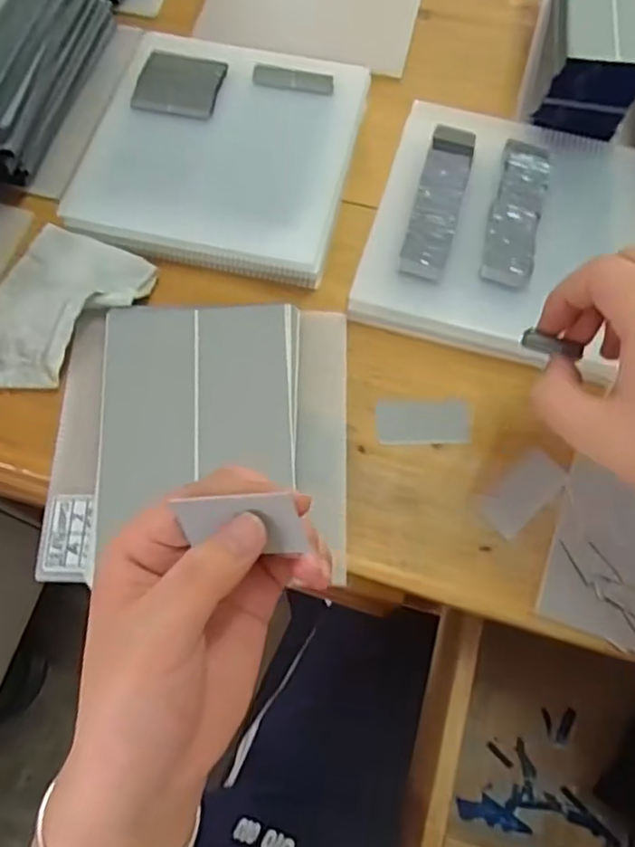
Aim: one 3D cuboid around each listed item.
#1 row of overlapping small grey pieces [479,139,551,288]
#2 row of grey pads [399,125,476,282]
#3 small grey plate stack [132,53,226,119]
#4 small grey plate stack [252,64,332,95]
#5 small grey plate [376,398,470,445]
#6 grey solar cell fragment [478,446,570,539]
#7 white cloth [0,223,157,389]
[{"bbox_3d":[0.119,-0.129,0.372,0.028,0.004,0.104,14,71,5],"label":"row of overlapping small grey pieces"},{"bbox_3d":[0.073,-0.136,0.375,0.027,0.004,0.110,14,71,5],"label":"row of grey pads"},{"bbox_3d":[-0.089,-0.219,0.405,0.053,0.004,0.052,11,67,4],"label":"small grey plate stack"},{"bbox_3d":[-0.016,-0.226,0.411,0.054,0.004,0.017,12,70,5],"label":"small grey plate stack"},{"bbox_3d":[0.059,-0.002,0.349,0.050,0.004,0.026,-1,70,0],"label":"small grey plate"},{"bbox_3d":[0.110,0.037,0.334,0.049,0.004,0.024,-43,75,-14],"label":"grey solar cell fragment"},{"bbox_3d":[-0.158,-0.070,0.365,0.074,0.024,0.113,36,74,12],"label":"white cloth"}]

